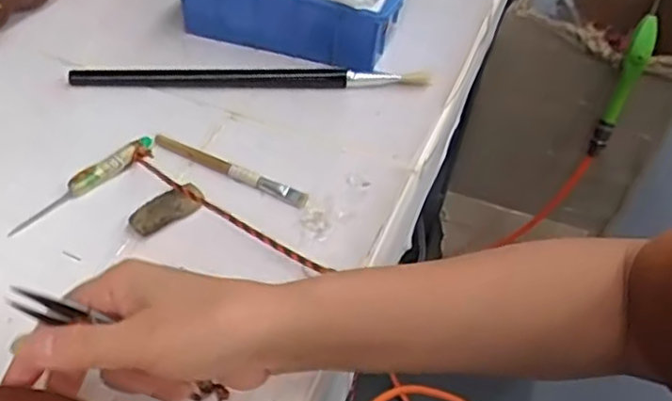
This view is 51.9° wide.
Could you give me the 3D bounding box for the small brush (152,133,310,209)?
[{"bbox_3d":[-0.078,-0.024,0.512,0.124,0.009,0.013,22,47,15],"label":"small brush"}]

